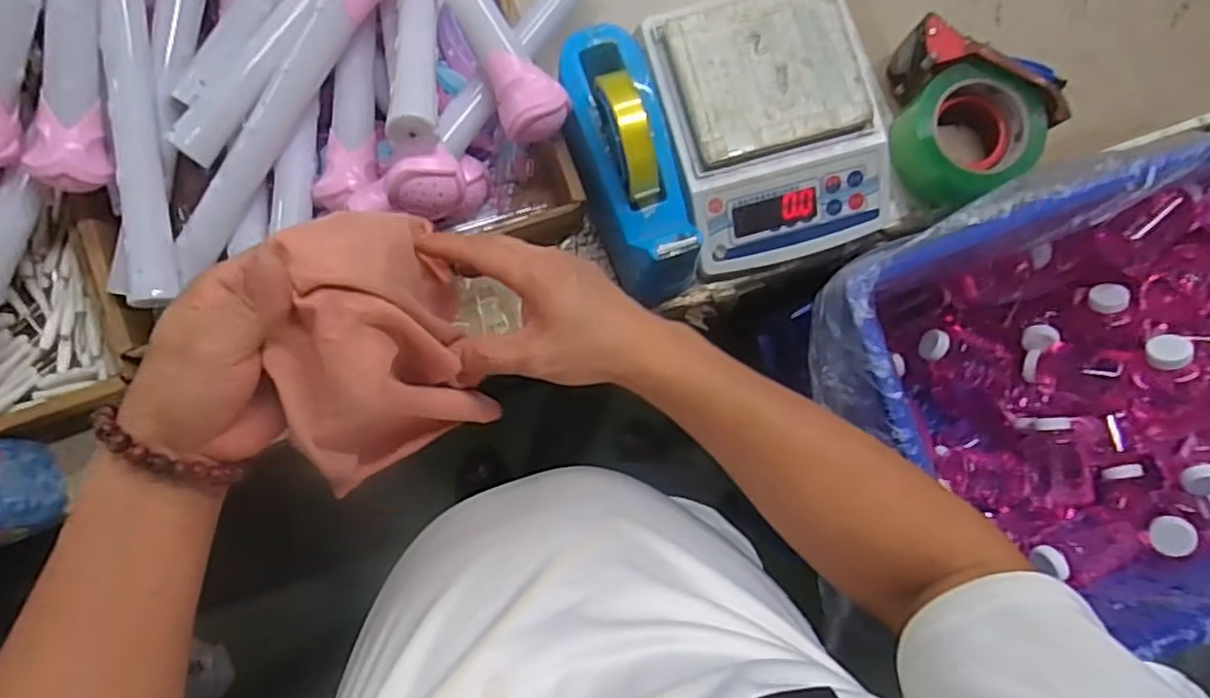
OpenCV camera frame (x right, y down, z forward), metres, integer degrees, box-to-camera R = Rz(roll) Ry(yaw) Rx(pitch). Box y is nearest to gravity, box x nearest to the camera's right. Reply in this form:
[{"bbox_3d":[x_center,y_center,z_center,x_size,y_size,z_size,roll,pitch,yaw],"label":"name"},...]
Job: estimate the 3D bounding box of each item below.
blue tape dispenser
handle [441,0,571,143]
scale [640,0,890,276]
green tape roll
[{"bbox_3d":[0.023,-0.140,0.538,0.076,0.097,0.217,-19,102,-6],"label":"blue tape dispenser"},{"bbox_3d":[-0.118,-0.295,0.504,0.050,0.039,0.309,-29,88,-6],"label":"handle"},{"bbox_3d":[0.140,-0.190,0.592,0.178,0.080,0.223,-18,87,-6],"label":"scale"},{"bbox_3d":[0.311,-0.183,0.604,0.097,0.070,0.108,-34,89,-7],"label":"green tape roll"}]

